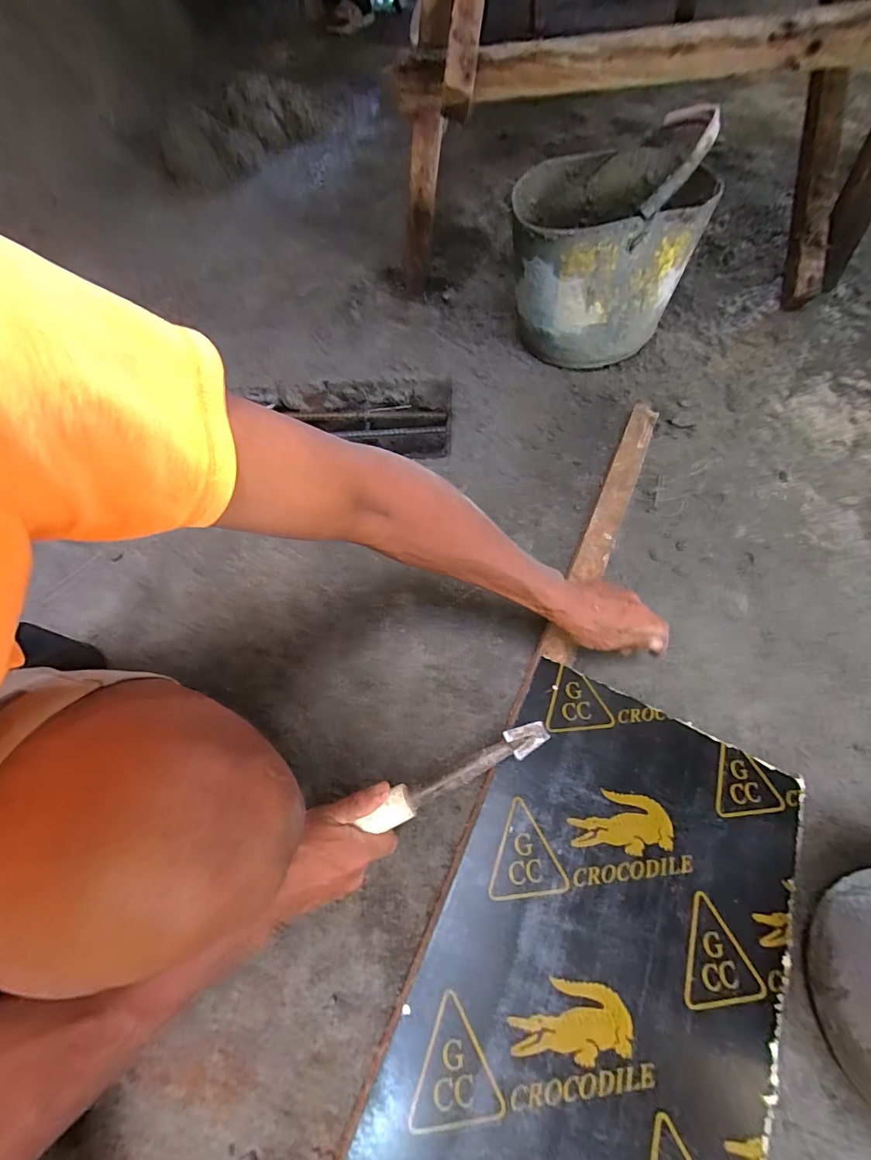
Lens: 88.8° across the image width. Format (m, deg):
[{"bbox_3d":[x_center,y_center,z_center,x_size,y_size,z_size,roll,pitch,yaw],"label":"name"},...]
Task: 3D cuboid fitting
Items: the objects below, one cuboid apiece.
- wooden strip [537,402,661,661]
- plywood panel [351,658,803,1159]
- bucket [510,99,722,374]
[{"bbox_3d":[0.248,-0.094,0.641,0.043,0.018,0.476,22,65,15],"label":"wooden strip"},{"bbox_3d":[0.070,0.530,0.333,0.307,0.010,0.918,25,66,7],"label":"plywood panel"},{"bbox_3d":[0.304,-0.595,0.808,0.291,0.277,0.280,-2,62,3],"label":"bucket"}]

